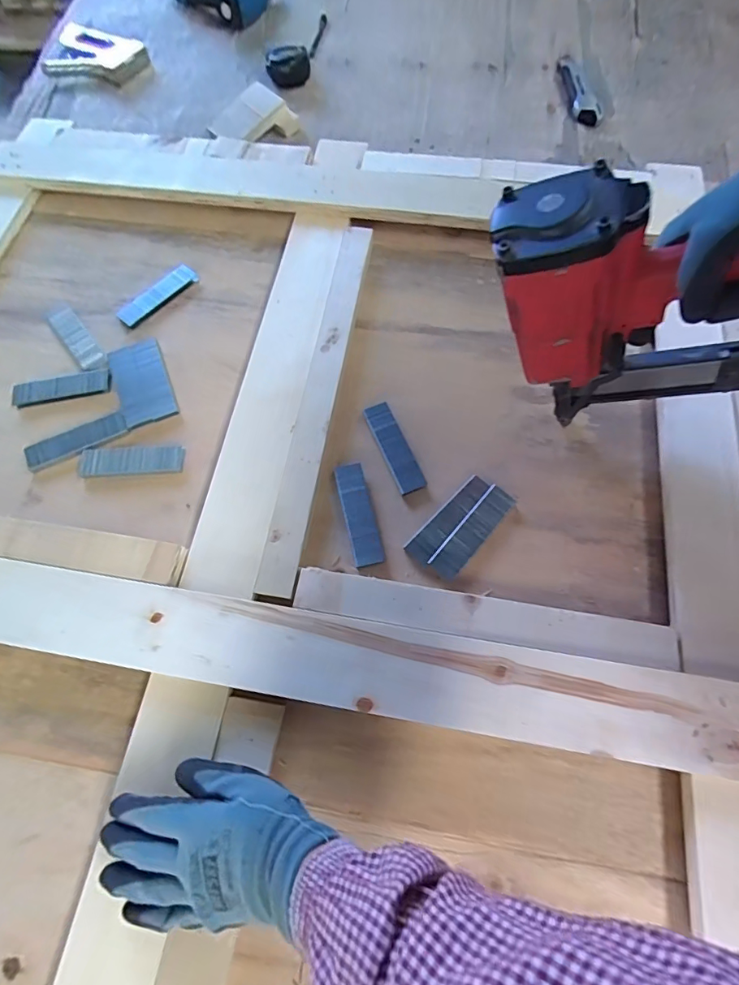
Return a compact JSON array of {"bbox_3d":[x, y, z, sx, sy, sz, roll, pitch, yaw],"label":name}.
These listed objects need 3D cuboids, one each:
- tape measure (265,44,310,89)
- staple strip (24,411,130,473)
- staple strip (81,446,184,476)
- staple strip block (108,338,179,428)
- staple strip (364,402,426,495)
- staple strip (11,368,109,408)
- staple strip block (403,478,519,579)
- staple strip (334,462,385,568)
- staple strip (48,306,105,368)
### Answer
[{"bbox_3d":[-0.130,-0.678,0.729,0.067,0.033,0.063,-9,69,-2],"label":"tape measure"},{"bbox_3d":[-0.317,-0.056,0.497,0.107,0.004,0.034,-23,70,-8],"label":"staple strip"},{"bbox_3d":[-0.254,-0.034,0.487,0.109,0.006,0.031,-1,69,1],"label":"staple strip"},{"bbox_3d":[-0.260,-0.127,0.522,0.059,0.004,0.110,-22,70,-7],"label":"staple strip block"},{"bbox_3d":[0.026,-0.049,0.485,0.029,0.008,0.105,-22,70,-7],"label":"staple strip"},{"bbox_3d":[-0.352,-0.119,0.521,0.107,0.005,0.032,-11,69,-3],"label":"staple strip"},{"bbox_3d":[0.092,0.031,0.453,0.052,0.009,0.109,40,75,15],"label":"staple strip block"},{"bbox_3d":[-0.011,0.021,0.458,0.029,0.009,0.105,-13,69,-4],"label":"staple strip"},{"bbox_3d":[-0.351,-0.185,0.547,0.032,0.004,0.106,-38,73,-13],"label":"staple strip"}]

